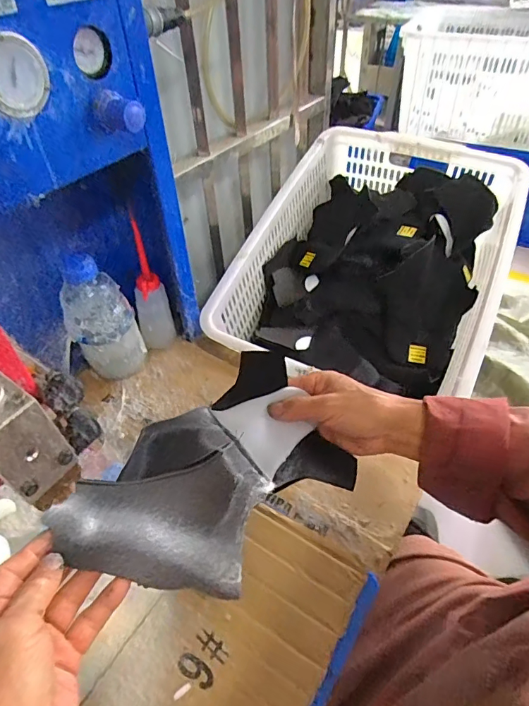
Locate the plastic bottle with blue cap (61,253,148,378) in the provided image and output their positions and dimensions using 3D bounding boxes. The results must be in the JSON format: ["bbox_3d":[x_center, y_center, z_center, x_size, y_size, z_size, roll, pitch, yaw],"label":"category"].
[{"bbox_3d":[-0.221,-0.050,0.614,0.088,0.167,0.085,-17,48,-15],"label":"plastic bottle with blue cap"}]

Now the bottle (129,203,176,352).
[{"bbox_3d":[-0.164,-0.086,0.642,0.048,0.170,0.052,-14,47,-11],"label":"bottle"}]

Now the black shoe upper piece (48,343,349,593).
[{"bbox_3d":[-0.050,0.099,0.395,0.239,0.052,0.161,-30,52,-25],"label":"black shoe upper piece"}]

